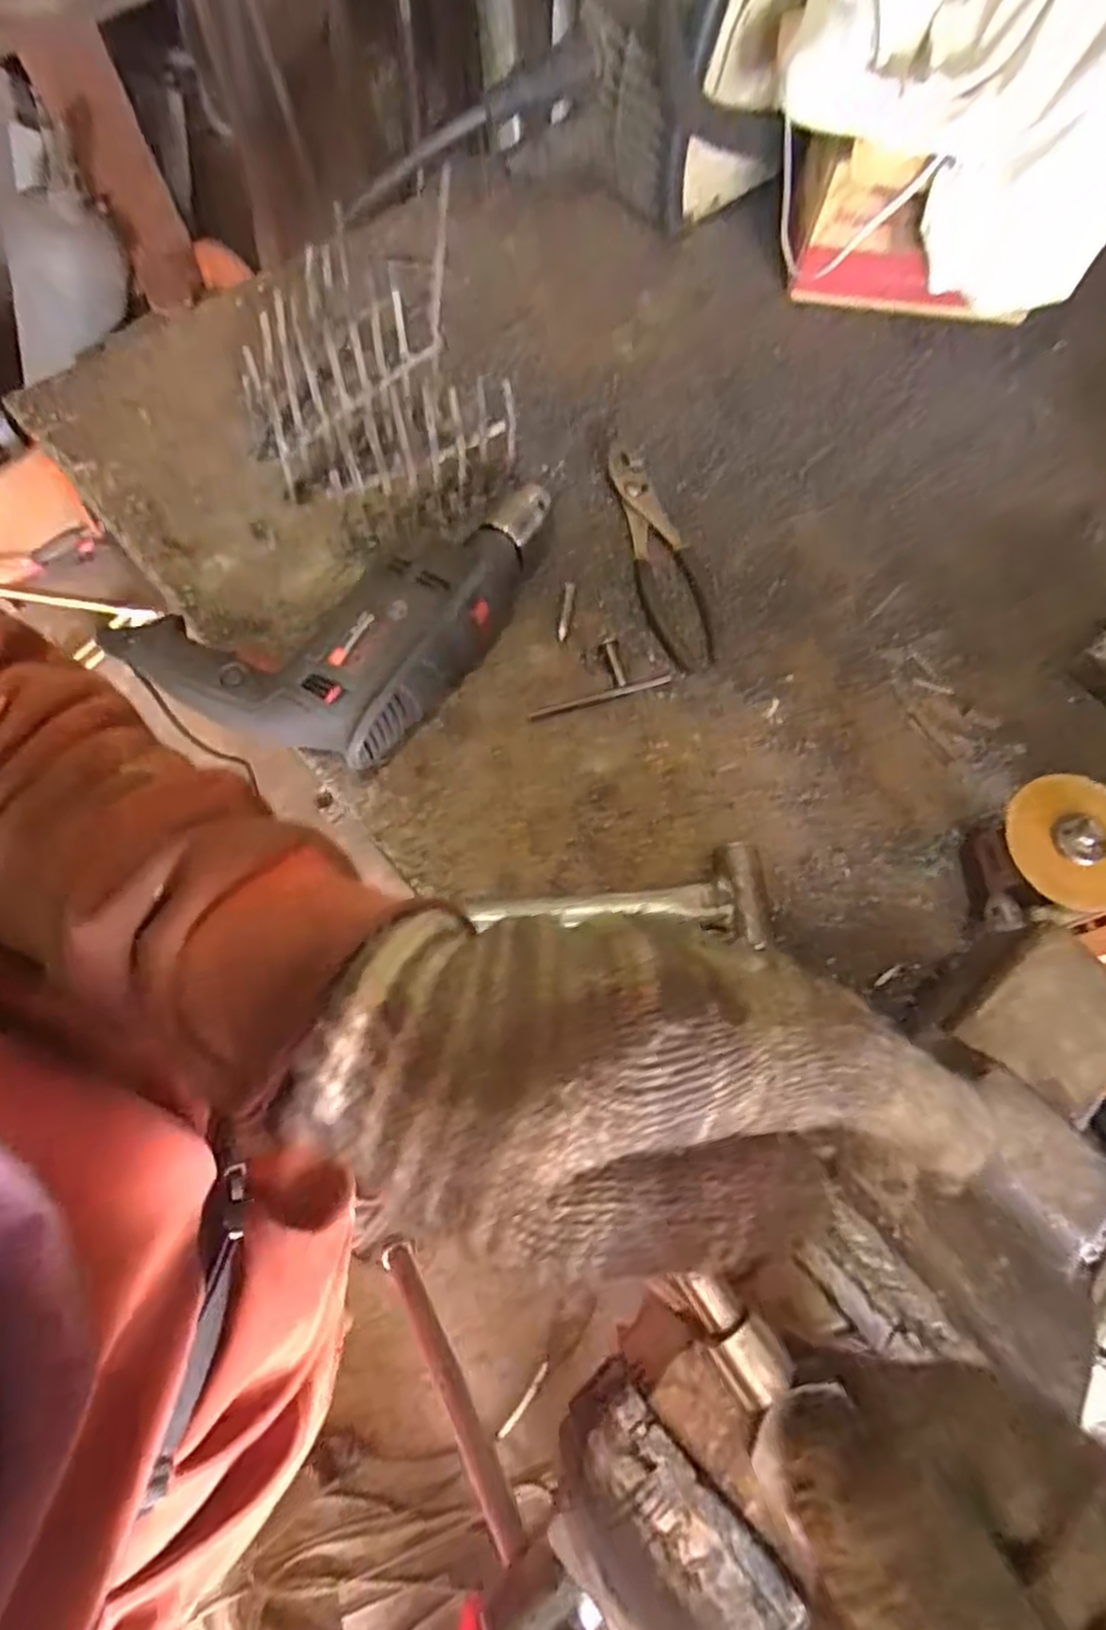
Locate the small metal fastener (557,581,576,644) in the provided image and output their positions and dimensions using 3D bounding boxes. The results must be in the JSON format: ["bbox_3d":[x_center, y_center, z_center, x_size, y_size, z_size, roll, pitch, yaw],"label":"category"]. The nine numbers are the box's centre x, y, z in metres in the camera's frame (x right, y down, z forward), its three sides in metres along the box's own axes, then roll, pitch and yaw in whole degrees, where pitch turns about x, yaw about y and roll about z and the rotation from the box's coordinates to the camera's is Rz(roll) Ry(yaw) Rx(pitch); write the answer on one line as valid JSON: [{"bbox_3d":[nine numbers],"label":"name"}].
[{"bbox_3d":[0.010,-0.155,0.565,0.008,0.006,0.047,8,72,1],"label":"small metal fastener"}]

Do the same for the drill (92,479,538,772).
[{"bbox_3d":[-0.133,-0.149,0.521,0.167,0.074,0.268,38,75,10],"label":"drill"}]

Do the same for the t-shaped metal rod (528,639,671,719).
[{"bbox_3d":[0.029,-0.103,0.546,0.105,0.004,0.045,-16,73,-7],"label":"t-shaped metal rod"}]

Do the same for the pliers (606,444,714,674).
[{"bbox_3d":[0.084,-0.203,0.582,0.049,0.015,0.201,-13,73,-6],"label":"pliers"}]

